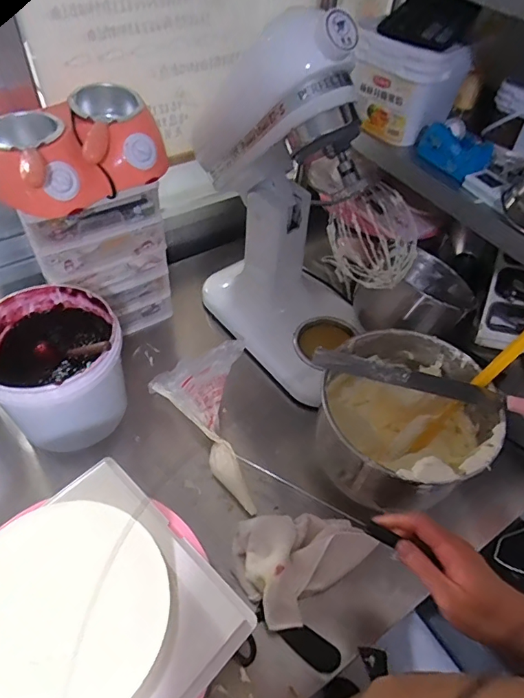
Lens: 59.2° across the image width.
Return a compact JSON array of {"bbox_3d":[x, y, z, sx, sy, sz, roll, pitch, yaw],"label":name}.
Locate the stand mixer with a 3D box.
[{"bbox_3d":[0.069,-0.193,0.721,0.202,0.486,0.332,-29,59,-25],"label":"stand mixer"}]

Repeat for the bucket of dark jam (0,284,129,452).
[{"bbox_3d":[-0.310,0.035,0.712,0.204,0.174,0.190,2,51,-3],"label":"bucket of dark jam"}]

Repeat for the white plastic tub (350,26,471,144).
[{"bbox_3d":[0.244,-0.445,0.776,0.150,0.137,0.134,32,55,20],"label":"white plastic tub"}]

